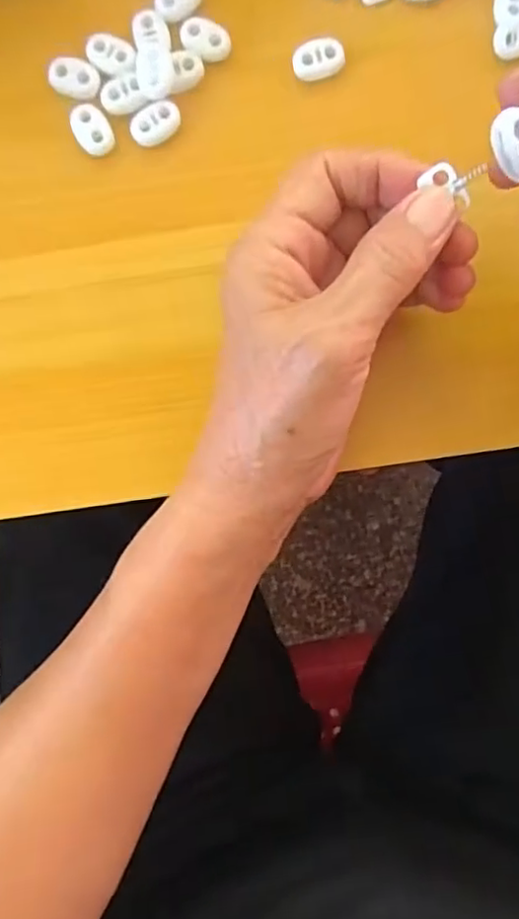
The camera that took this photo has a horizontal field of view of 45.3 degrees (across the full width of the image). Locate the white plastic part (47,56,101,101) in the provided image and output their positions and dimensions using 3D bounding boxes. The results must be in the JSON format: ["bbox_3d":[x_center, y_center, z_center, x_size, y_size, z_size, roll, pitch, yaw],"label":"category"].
[{"bbox_3d":[-0.080,-0.165,0.270,0.021,0.004,0.016,12,88,1],"label":"white plastic part"}]

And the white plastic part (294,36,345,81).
[{"bbox_3d":[0.026,-0.174,0.270,0.022,0.006,0.013,-15,87,0],"label":"white plastic part"}]

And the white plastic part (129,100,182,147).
[{"bbox_3d":[-0.045,-0.147,0.271,0.023,0.006,0.014,-31,87,-1],"label":"white plastic part"}]

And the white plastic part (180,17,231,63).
[{"bbox_3d":[-0.024,-0.183,0.270,0.022,0.004,0.015,16,88,1],"label":"white plastic part"}]

